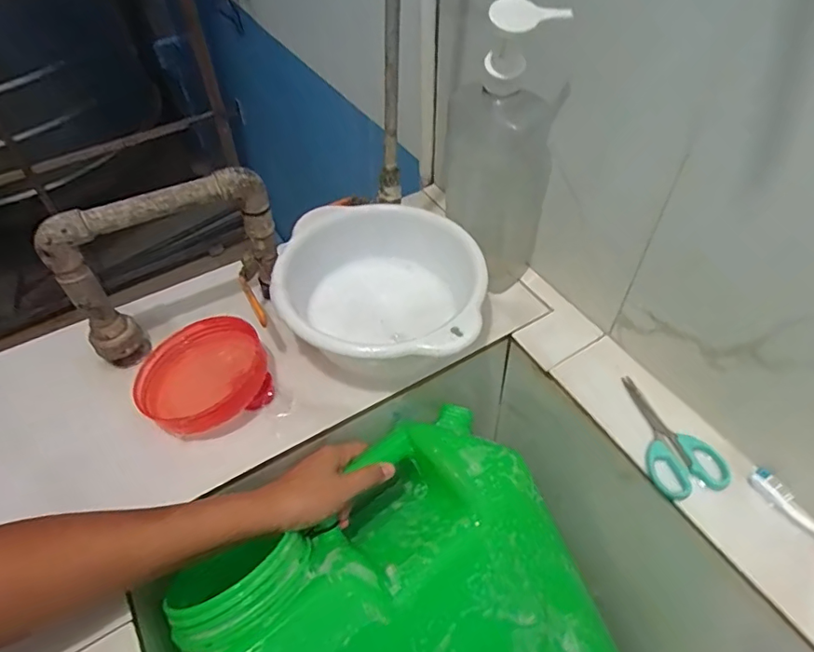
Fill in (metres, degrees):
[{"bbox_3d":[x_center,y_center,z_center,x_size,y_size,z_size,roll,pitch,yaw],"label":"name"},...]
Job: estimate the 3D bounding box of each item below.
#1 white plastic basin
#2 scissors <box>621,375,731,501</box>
[{"bbox_3d":[-0.029,-0.029,0.549,0.192,0.084,0.201,-1,50,1],"label":"white plastic basin"},{"bbox_3d":[0.230,0.094,0.482,0.060,0.012,0.122,-14,51,-9],"label":"scissors"}]

